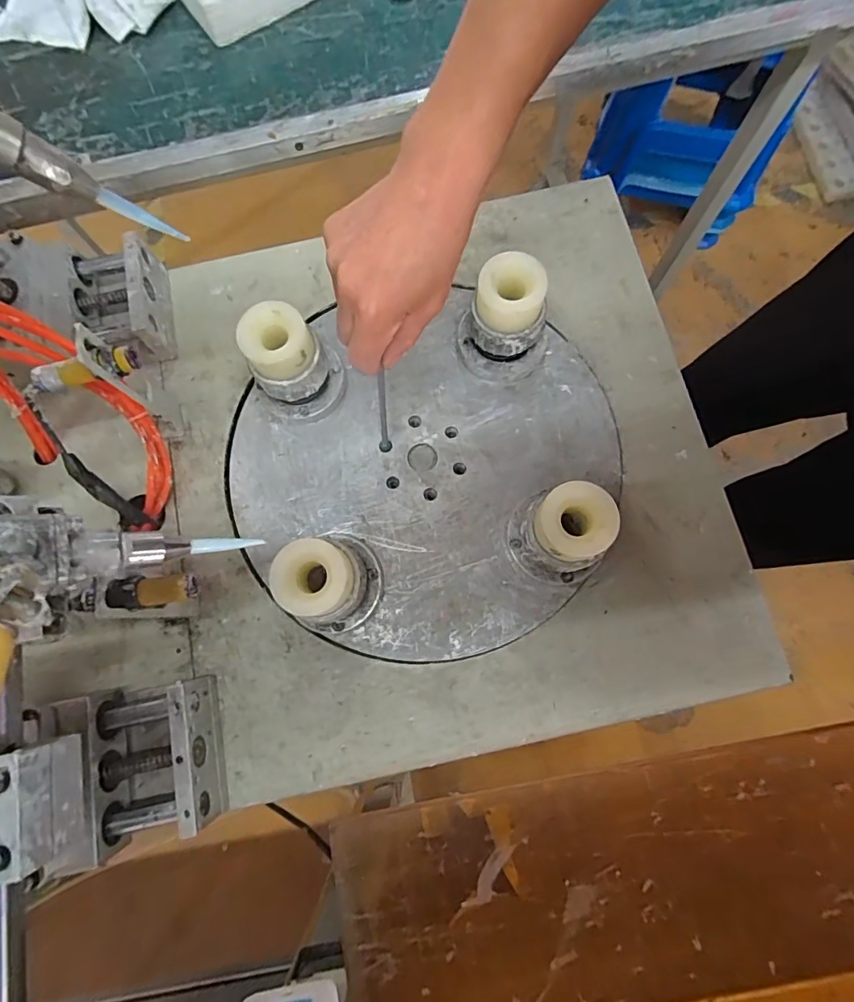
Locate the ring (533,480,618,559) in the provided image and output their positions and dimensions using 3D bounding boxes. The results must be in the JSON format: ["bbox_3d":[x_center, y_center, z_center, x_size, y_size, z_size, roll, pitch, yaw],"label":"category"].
[{"bbox_3d":[0.104,0.015,0.350,0.051,0.029,0.053,0,77,2],"label":"ring"}]

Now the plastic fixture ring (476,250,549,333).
[{"bbox_3d":[0.065,-0.164,0.391,0.051,0.029,0.050,0,77,2],"label":"plastic fixture ring"}]

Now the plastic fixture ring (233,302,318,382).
[{"bbox_3d":[-0.118,-0.125,0.388,0.051,0.027,0.051,0,77,2],"label":"plastic fixture ring"}]

